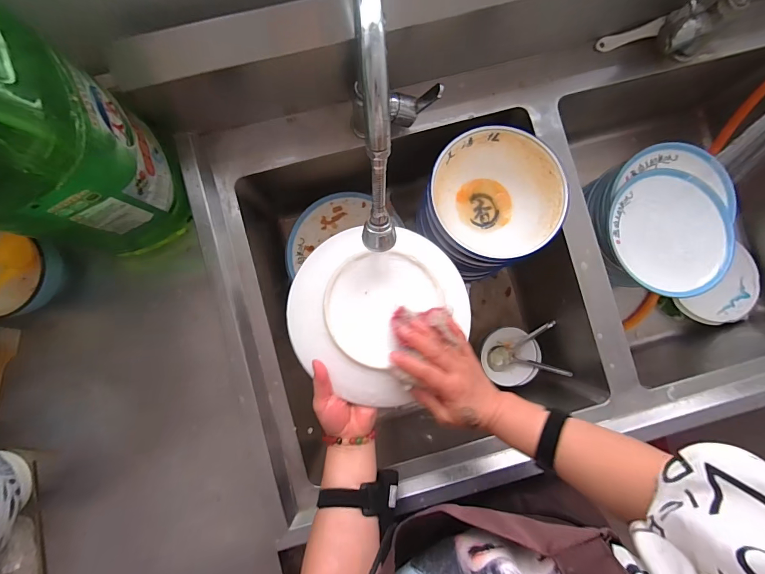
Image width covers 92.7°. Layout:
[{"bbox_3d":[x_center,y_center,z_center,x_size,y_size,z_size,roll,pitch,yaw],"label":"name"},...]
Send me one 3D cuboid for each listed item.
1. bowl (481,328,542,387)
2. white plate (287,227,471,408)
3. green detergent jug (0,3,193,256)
[{"bbox_3d":[0.261,0.142,0.747,0.106,0.038,0.107,0,87,-2],"label":"bowl"},{"bbox_3d":[-0.003,0.018,0.485,0.239,0.038,0.215,-43,87,-14],"label":"white plate"},{"bbox_3d":[-0.387,-0.151,0.376,0.168,0.437,0.149,-24,88,-3],"label":"green detergent jug"}]

